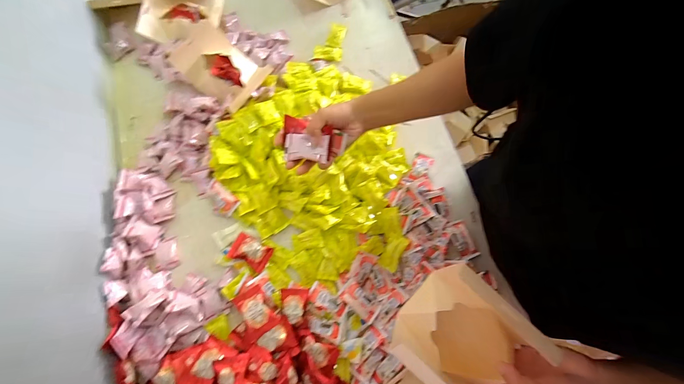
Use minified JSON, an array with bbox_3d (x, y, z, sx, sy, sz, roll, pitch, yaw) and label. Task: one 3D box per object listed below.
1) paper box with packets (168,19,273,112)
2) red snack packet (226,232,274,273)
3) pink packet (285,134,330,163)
[{"bbox_3d":[-0.260,-0.272,0.641,0.187,0.059,0.130,38,77,11],"label":"paper box with packets"},{"bbox_3d":[-0.170,0.111,0.548,0.070,0.011,0.049,25,75,8],"label":"red snack packet"},{"bbox_3d":[-0.051,-0.066,0.429,0.062,0.018,0.036,10,73,2],"label":"pink packet"}]

